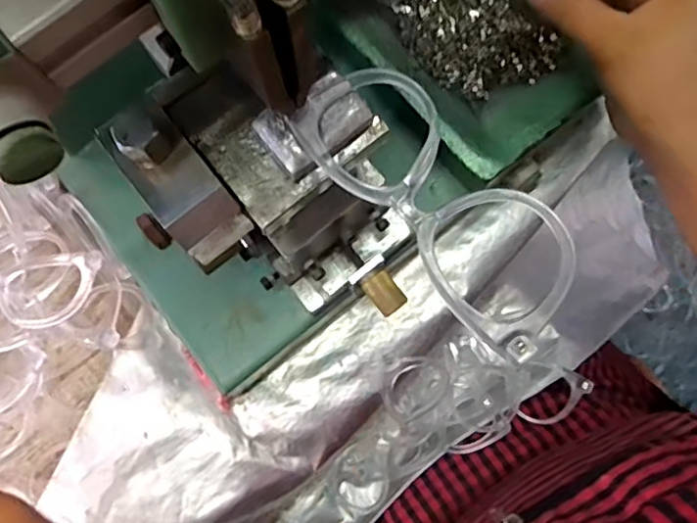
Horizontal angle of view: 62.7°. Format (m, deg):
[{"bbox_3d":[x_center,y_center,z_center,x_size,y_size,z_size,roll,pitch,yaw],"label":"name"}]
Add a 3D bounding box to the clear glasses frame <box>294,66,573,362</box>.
[{"bbox_3d":[0.035,-0.028,0.235,0.053,0.021,0.133,-38,81,-6],"label":"clear glasses frame"}]

